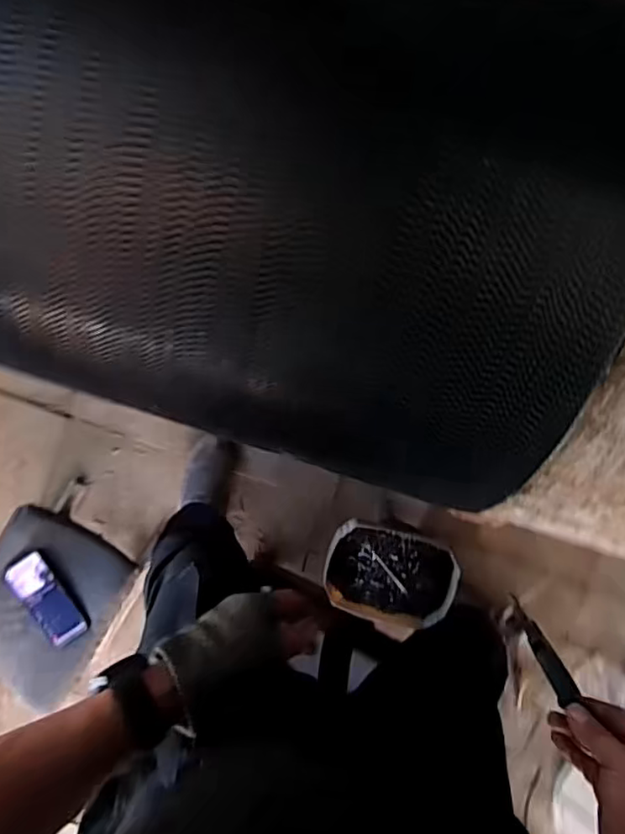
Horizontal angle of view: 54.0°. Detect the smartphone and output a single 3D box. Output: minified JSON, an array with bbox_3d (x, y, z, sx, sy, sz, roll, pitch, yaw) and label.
[{"bbox_3d":[-0.461,0.318,1.064,0.067,0.016,0.162,-33,96,5],"label":"smartphone"}]

